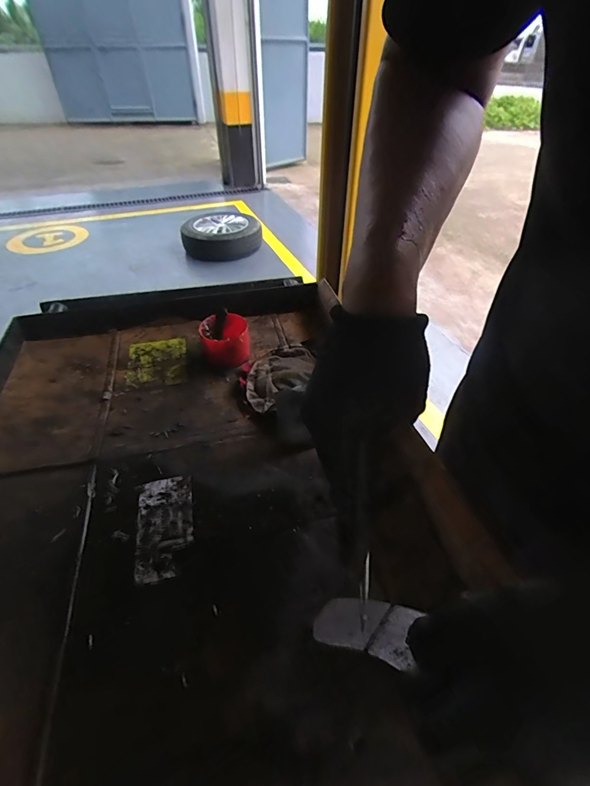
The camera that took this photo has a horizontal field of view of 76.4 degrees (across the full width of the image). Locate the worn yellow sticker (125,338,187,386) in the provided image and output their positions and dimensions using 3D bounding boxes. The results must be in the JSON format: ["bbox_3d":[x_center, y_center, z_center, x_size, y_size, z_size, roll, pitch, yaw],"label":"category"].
[{"bbox_3d":[-0.196,-0.045,0.532,0.080,0.007,0.094,-7,43,-9],"label":"worn yellow sticker"}]

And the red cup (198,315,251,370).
[{"bbox_3d":[-0.097,-0.074,0.527,0.062,0.050,0.065,0,42,0],"label":"red cup"}]

